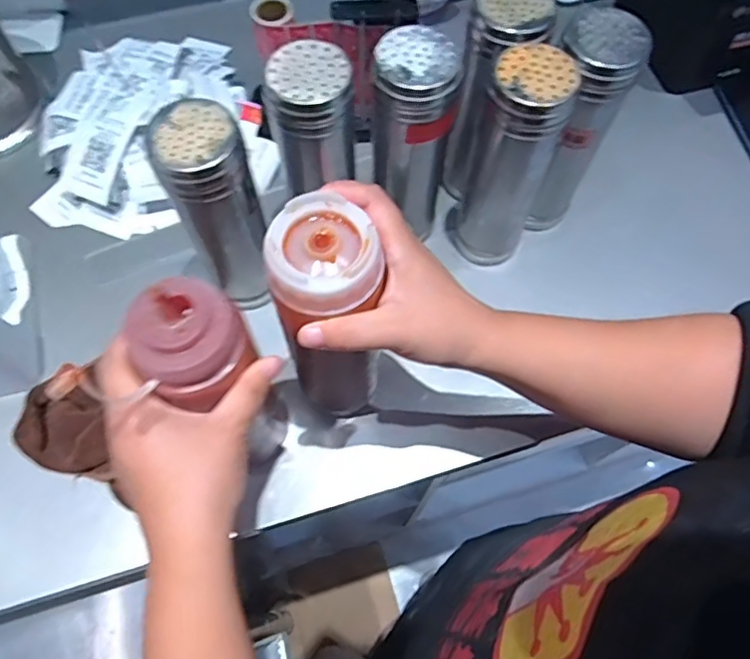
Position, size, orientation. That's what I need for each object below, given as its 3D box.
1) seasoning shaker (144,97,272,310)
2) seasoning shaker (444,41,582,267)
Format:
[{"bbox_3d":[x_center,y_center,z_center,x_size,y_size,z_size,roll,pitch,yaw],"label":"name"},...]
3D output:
[{"bbox_3d":[-0.118,-0.087,0.457,0.058,0.180,0.060,-16,68,-8],"label":"seasoning shaker"},{"bbox_3d":[0.107,-0.132,0.491,0.066,0.201,0.059,19,68,7],"label":"seasoning shaker"}]

